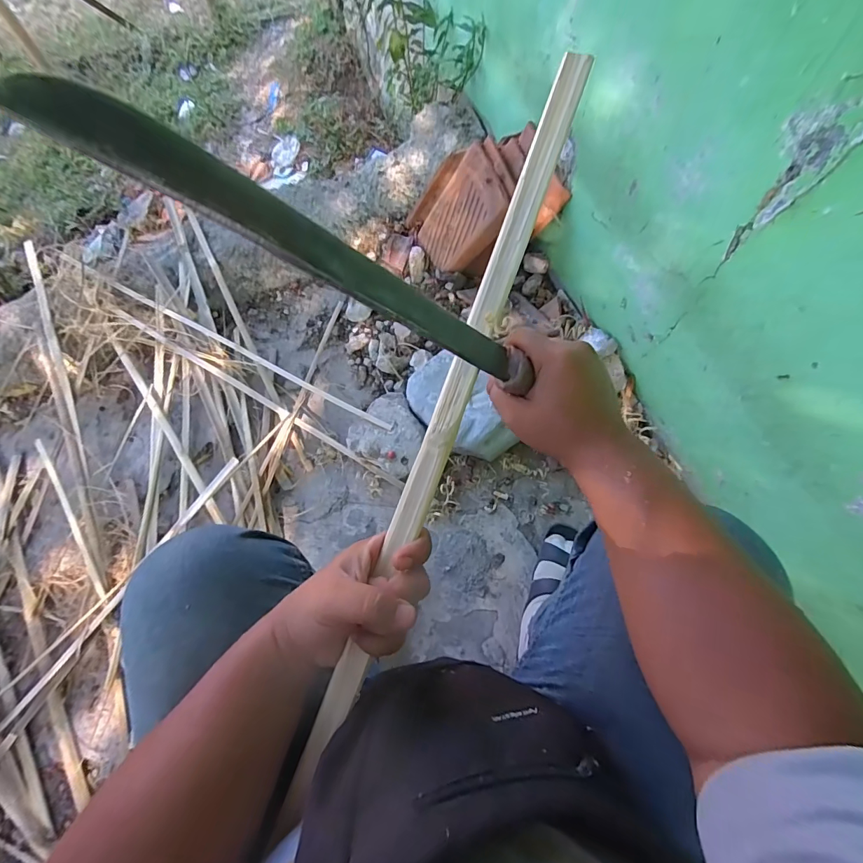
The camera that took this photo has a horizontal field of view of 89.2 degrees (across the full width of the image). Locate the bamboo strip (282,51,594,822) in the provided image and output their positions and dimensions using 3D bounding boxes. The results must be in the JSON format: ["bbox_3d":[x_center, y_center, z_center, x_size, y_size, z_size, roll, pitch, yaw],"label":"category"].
[{"bbox_3d":[0.011,-0.010,0.331,0.023,0.009,0.579,20,89,11],"label":"bamboo strip"}]

